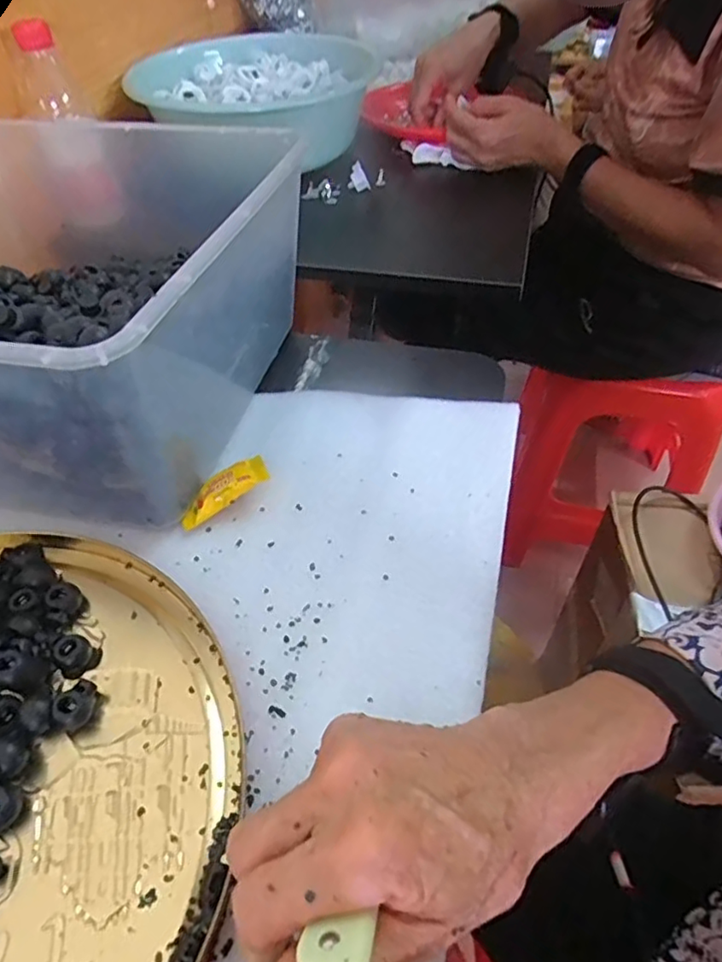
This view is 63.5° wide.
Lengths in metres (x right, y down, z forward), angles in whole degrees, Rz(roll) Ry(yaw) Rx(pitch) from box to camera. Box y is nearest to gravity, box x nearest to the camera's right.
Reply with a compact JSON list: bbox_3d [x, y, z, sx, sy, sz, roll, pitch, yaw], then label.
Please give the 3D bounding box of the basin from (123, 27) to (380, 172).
[{"bbox_3d":[-0.119,-0.478,0.717,0.240,0.075,0.251,21,53,19],"label":"basin"}]

